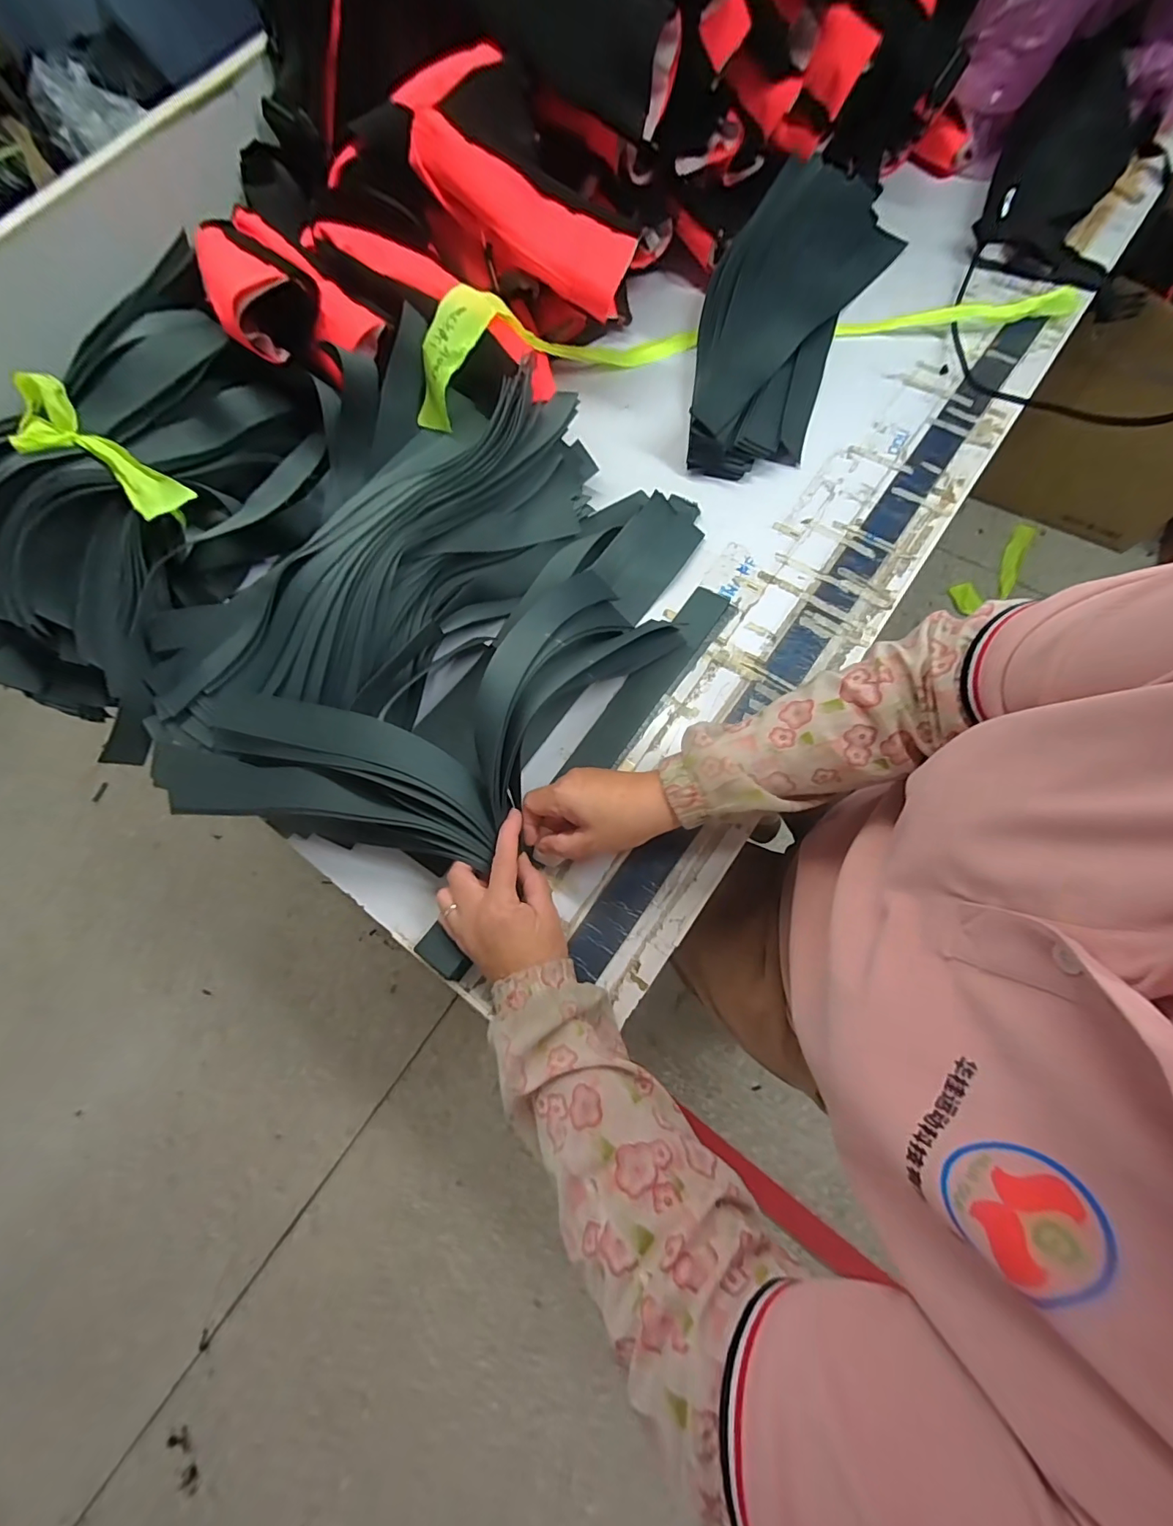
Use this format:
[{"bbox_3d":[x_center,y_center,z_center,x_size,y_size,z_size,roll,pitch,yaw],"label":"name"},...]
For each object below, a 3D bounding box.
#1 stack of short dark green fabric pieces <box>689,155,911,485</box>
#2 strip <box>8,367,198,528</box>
[{"bbox_3d":[0.241,-0.541,0.597,0.204,0.065,0.464,17,76,10],"label":"stack of short dark green fabric pieces"},{"bbox_3d":[-0.463,-0.286,0.465,0.200,0.046,0.073,38,80,14],"label":"strip"}]

